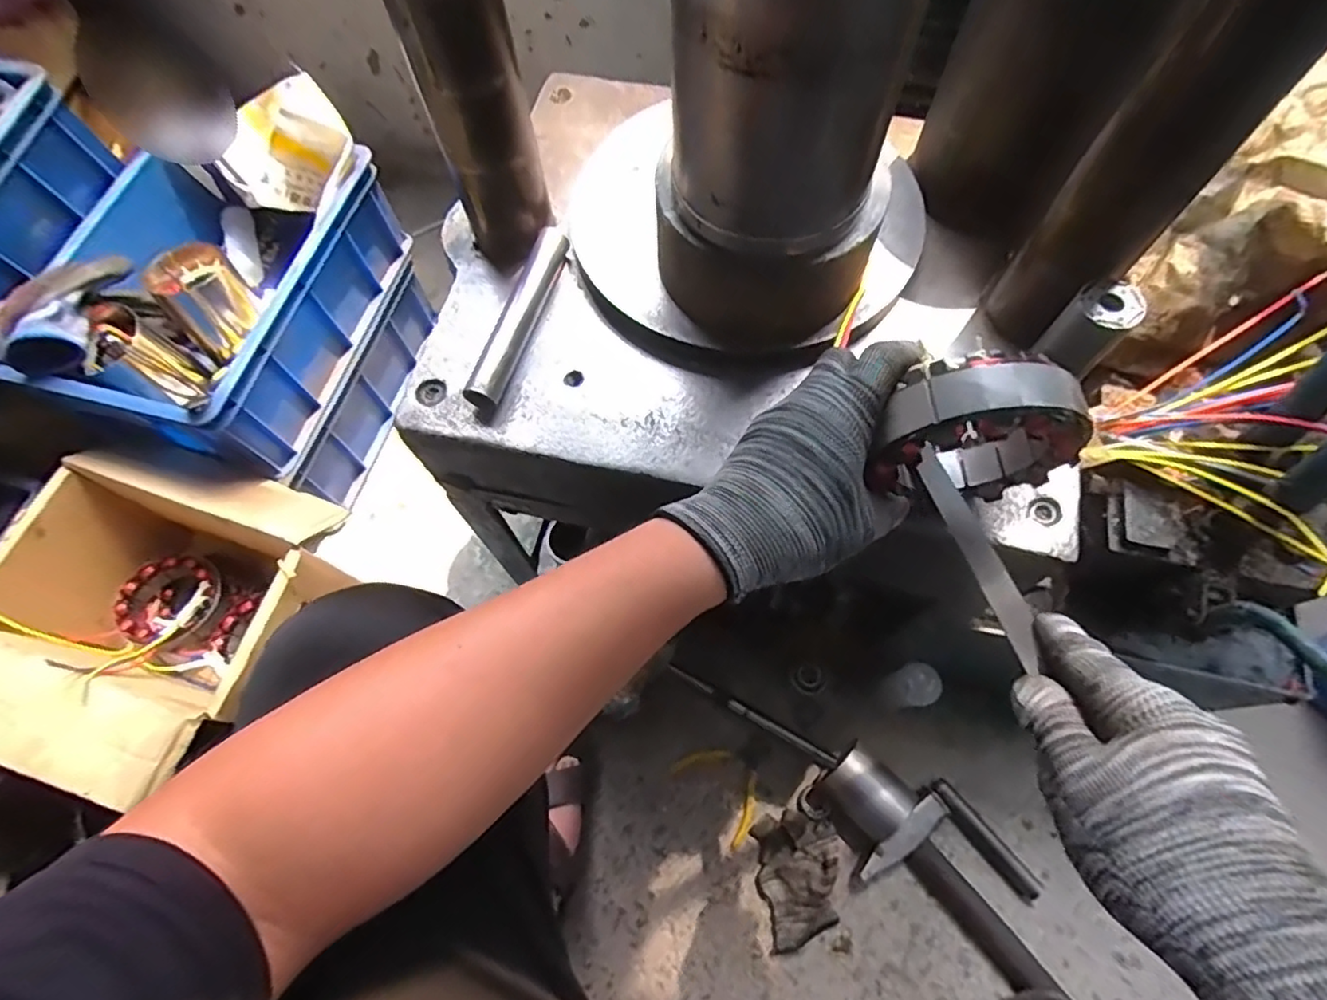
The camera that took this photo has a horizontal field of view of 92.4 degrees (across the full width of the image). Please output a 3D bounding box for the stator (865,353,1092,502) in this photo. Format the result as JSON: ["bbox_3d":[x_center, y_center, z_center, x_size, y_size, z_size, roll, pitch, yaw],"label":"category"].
[{"bbox_3d":[0.167,-0.036,0.349,0.108,0.098,0.041,-5,67,-1],"label":"stator"}]

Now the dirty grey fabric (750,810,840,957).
[{"bbox_3d":[0.150,0.417,0.698,0.086,0.032,0.129,-6,67,-1],"label":"dirty grey fabric"}]

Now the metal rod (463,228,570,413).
[{"bbox_3d":[-0.104,-0.134,0.461,0.021,0.024,0.151,15,68,8],"label":"metal rod"}]

